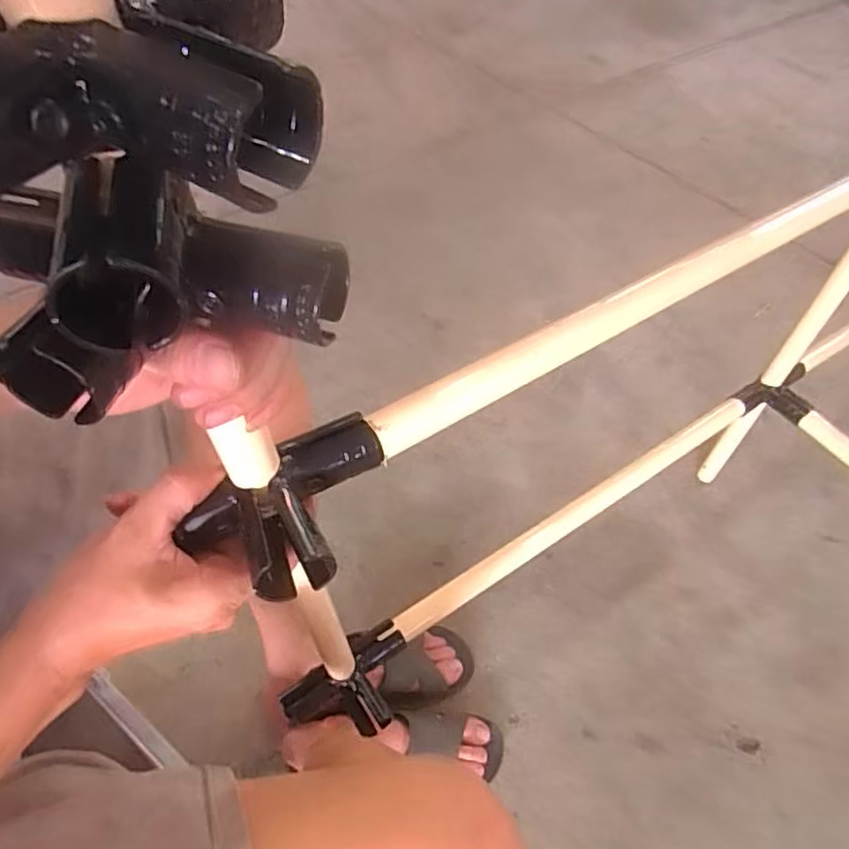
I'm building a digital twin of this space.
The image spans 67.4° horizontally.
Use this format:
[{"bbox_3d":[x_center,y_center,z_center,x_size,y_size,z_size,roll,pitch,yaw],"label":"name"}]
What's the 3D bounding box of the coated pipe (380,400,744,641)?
[{"bbox_3d":[0.188,0.096,0.742,0.540,0.027,0.023,-28,58,-21],"label":"coated pipe"}]

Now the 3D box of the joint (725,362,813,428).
[{"bbox_3d":[0.485,-0.034,0.858,0.131,0.032,0.071,-21,56,-16],"label":"joint"}]

